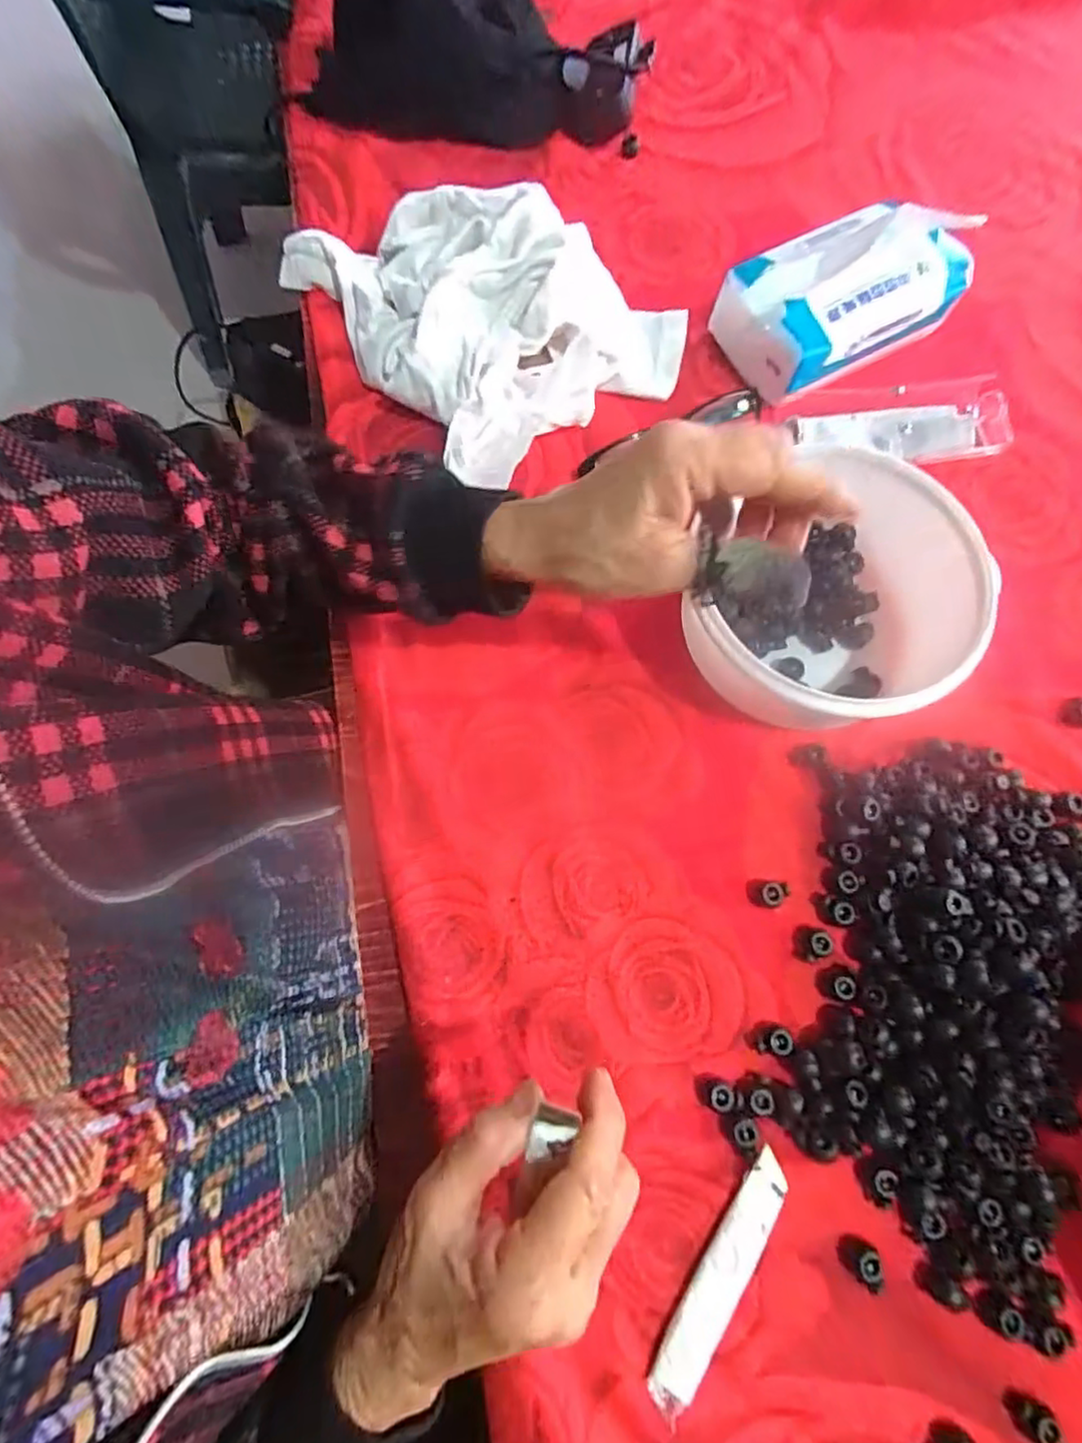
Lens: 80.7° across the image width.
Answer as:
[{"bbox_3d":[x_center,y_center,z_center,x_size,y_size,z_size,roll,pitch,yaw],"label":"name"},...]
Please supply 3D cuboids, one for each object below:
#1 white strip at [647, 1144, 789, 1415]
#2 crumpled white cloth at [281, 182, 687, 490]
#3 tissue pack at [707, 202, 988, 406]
[{"bbox_3d":[0.086,0.259,0.298,0.021,0.005,0.109,34,74,9],"label":"white strip"},{"bbox_3d":[-0.033,-0.312,0.458,0.216,0.056,0.255,-38,77,-13],"label":"crumpled white cloth"},{"bbox_3d":[0.212,-0.305,0.453,0.170,0.076,0.090,-30,75,-11],"label":"tissue pack"}]

